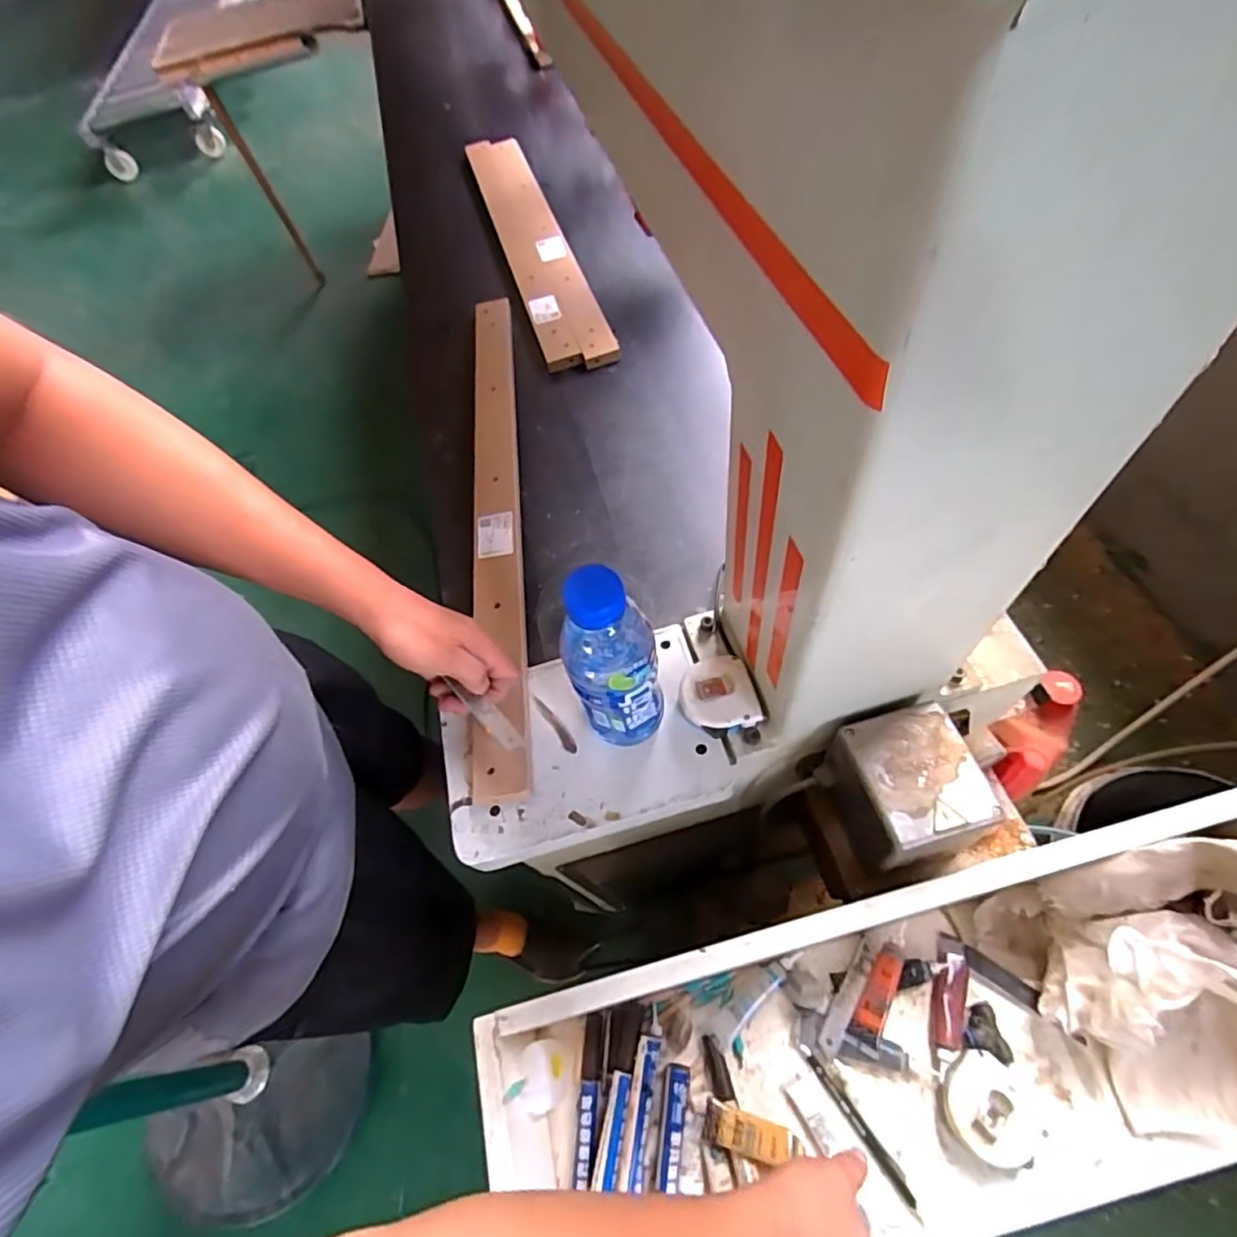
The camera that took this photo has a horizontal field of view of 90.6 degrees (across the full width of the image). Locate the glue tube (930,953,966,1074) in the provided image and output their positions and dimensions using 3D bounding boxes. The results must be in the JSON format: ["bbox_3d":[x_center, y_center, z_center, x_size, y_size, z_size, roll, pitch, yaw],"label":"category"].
[{"bbox_3d":[0.283,0.336,0.524,0.024,0.014,0.089,14,63,17],"label":"glue tube"}]

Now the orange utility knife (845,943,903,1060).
[{"bbox_3d":[0.222,0.324,0.526,0.024,0.017,0.090,20,65,20],"label":"orange utility knife"}]

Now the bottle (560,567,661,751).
[{"bbox_3d":[-0.003,0.043,0.475,0.067,0.211,0.062,-4,59,7],"label":"bottle"}]

